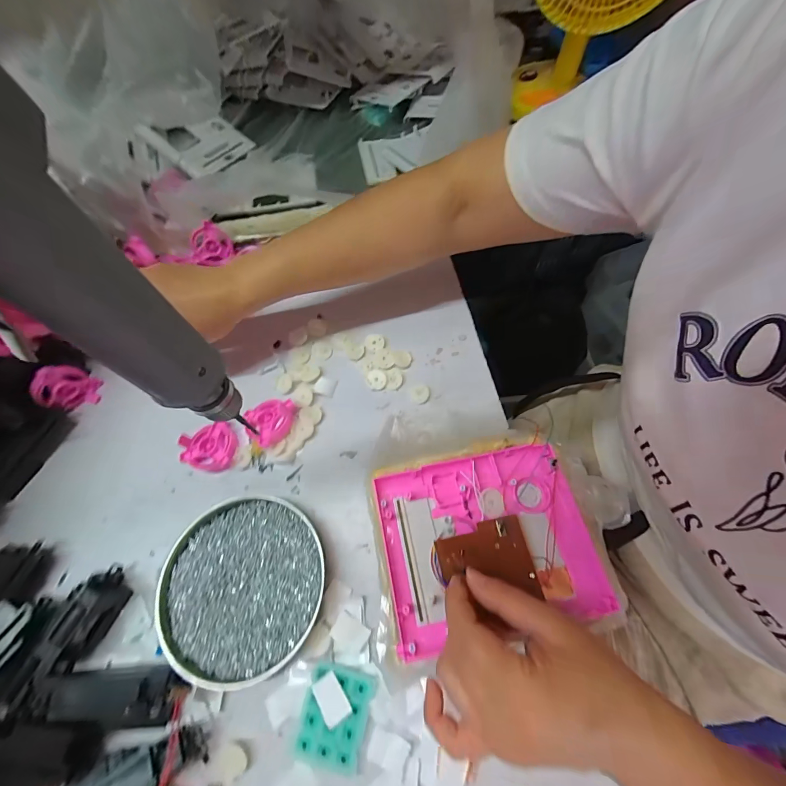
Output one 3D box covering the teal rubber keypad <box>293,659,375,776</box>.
[{"bbox_3d":[-0.044,0.244,0.260,0.048,0.006,0.058,12,65,8],"label":"teal rubber keypad"}]

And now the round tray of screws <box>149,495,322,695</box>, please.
[{"bbox_3d":[-0.128,0.161,0.294,0.131,0.027,0.134,-1,64,2],"label":"round tray of screws"}]

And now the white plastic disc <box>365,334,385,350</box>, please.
[{"bbox_3d":[-0.021,-0.060,0.402,0.023,0.005,0.021,-1,64,2],"label":"white plastic disc"}]

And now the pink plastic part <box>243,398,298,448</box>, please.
[{"bbox_3d":[-0.130,0.031,0.357,0.052,0.019,0.049,-3,63,1],"label":"pink plastic part"}]

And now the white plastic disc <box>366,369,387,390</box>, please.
[{"bbox_3d":[-0.018,-0.015,0.384,0.022,0.004,0.022,-1,64,2],"label":"white plastic disc"}]

